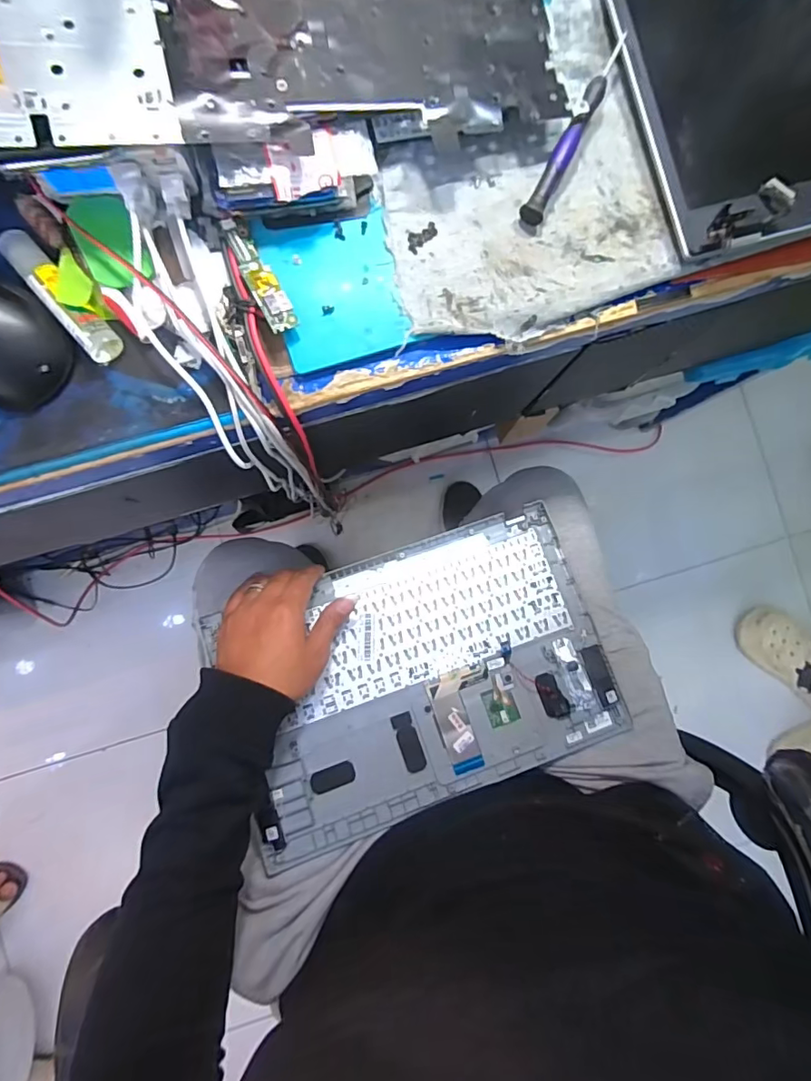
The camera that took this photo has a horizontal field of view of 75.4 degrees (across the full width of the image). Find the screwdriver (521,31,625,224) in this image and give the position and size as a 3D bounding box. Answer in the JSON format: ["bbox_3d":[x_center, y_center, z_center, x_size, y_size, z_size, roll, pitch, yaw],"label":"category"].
[{"bbox_3d":[0.109,-0.264,0.336,0.013,0.021,0.128,27,85,-2],"label":"screwdriver"}]

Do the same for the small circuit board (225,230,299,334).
[{"bbox_3d":[-0.090,-0.161,0.325,0.019,0.013,0.070,-30,89,-5],"label":"small circuit board"}]

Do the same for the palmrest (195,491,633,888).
[{"bbox_3d":[0.013,0.129,0.510,0.353,0.009,0.236,-19,79,-6],"label":"palmrest"}]

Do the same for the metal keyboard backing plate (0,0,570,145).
[{"bbox_3d":[-0.073,-0.287,0.290,0.337,0.007,0.126,-13,89,-13],"label":"metal keyboard backing plate"}]

